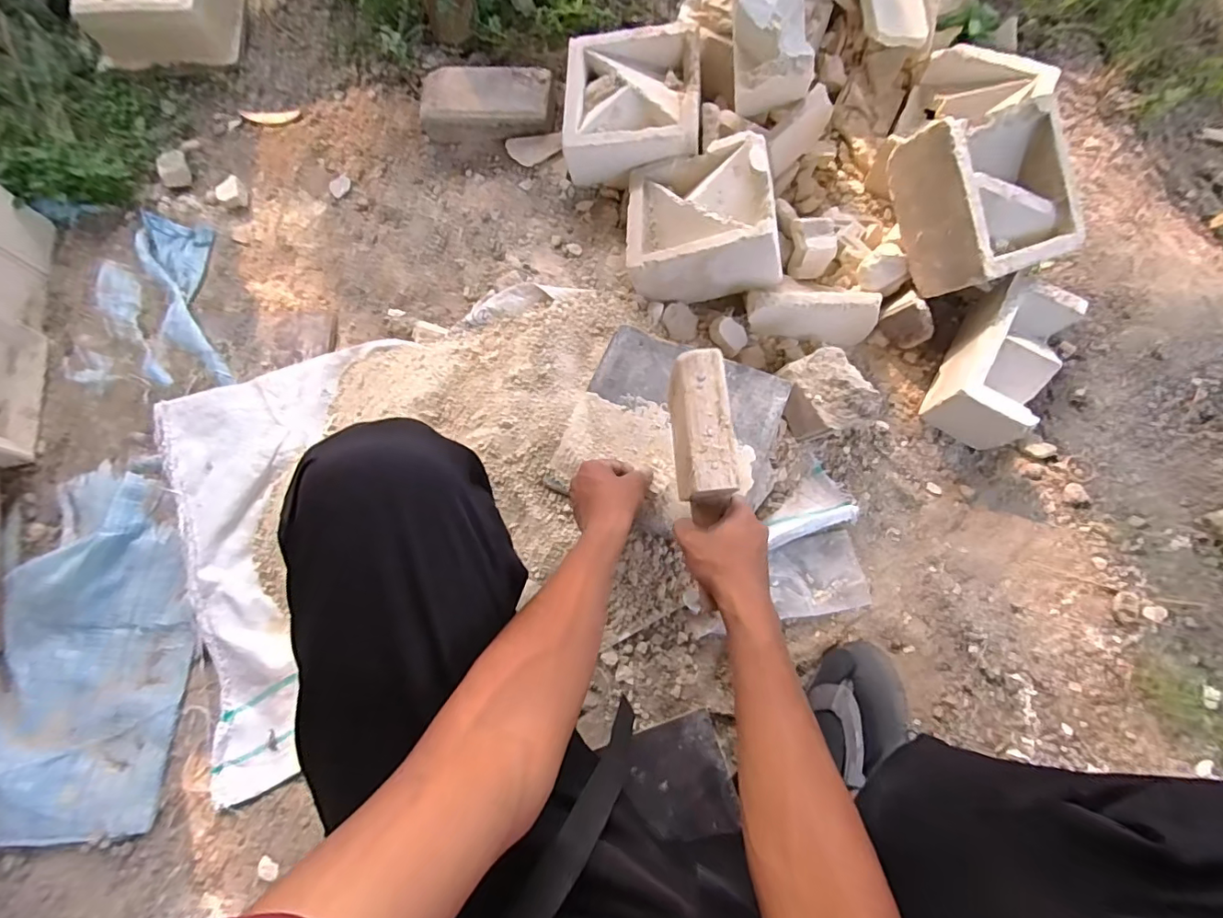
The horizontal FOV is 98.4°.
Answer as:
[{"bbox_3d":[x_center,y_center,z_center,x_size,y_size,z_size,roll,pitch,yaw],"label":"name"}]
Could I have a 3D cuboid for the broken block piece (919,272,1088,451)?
[{"bbox_3d":[0.518,-0.123,0.713,0.103,0.113,0.206,29,77,11],"label":"broken block piece"}]

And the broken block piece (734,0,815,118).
[{"bbox_3d":[0.228,-0.610,0.745,0.105,0.104,0.206,-5,94,0],"label":"broken block piece"}]

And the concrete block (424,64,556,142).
[{"bbox_3d":[-0.209,-0.596,0.895,0.219,0.065,0.114,3,74,4],"label":"concrete block"}]

